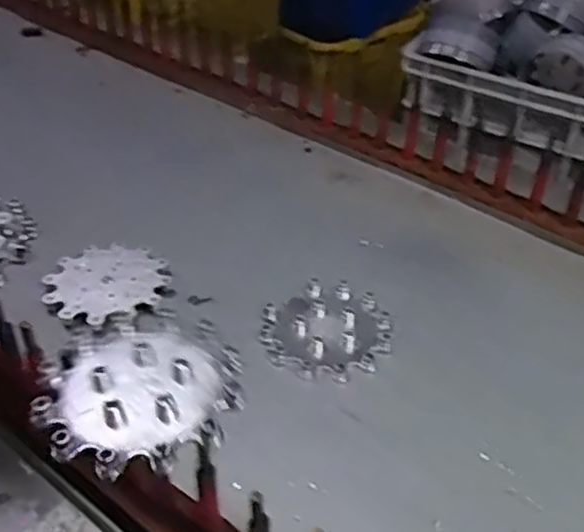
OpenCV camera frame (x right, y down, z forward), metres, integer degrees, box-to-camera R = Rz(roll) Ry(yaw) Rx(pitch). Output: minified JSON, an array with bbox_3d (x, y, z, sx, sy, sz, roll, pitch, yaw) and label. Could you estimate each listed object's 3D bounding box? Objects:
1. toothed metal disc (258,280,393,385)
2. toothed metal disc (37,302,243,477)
[{"bbox_3d":[0.040,0.069,0.837,0.140,0.013,0.138,2,38,1],"label":"toothed metal disc"},{"bbox_3d":[-0.112,0.087,0.537,0.138,0.022,0.148,1,38,-1],"label":"toothed metal disc"}]

